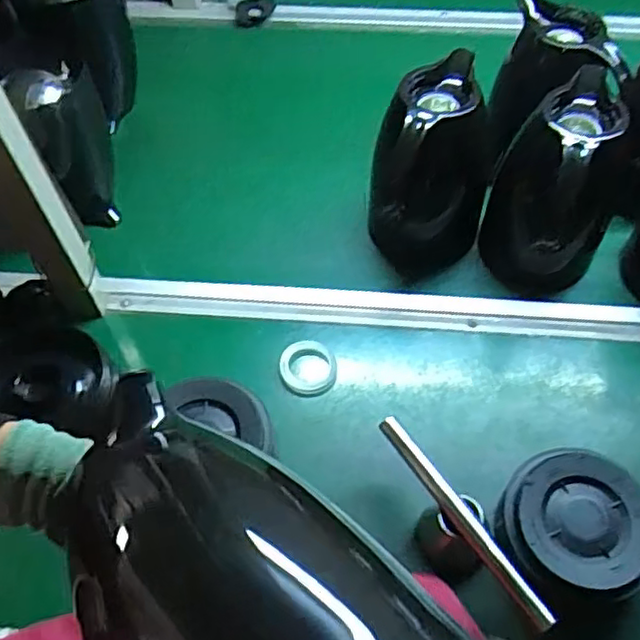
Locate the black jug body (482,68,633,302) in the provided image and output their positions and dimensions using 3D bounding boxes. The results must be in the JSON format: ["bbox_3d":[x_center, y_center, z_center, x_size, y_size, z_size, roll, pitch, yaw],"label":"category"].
[{"bbox_3d":[0.238,-0.125,0.667,0.113,0.202,0.092,-27,59,-16],"label":"black jug body"}]

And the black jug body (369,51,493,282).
[{"bbox_3d":[0.116,-0.146,0.688,0.098,0.199,0.128,22,59,16],"label":"black jug body"}]

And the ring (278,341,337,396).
[{"bbox_3d":[-0.013,0.047,0.680,0.058,0.012,0.057,-1,56,1],"label":"ring"}]

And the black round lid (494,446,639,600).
[{"bbox_3d":[0.208,0.164,0.535,0.108,0.028,0.113,-5,64,9],"label":"black round lid"}]

